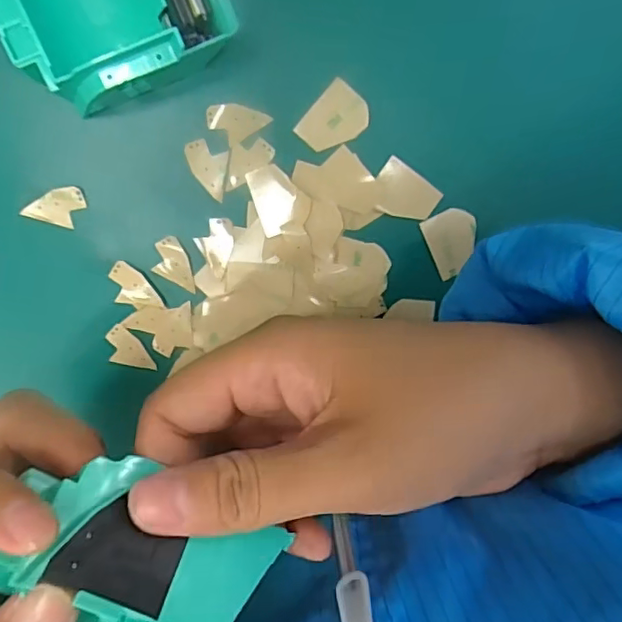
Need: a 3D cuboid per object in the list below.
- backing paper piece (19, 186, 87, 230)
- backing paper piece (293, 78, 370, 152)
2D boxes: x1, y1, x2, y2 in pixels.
[{"bbox_3d":[-0.108,-0.046,0.247,0.023,0.004,0.018,16,99,-12],"label":"backing paper piece"},{"bbox_3d":[0.010,-0.082,0.249,0.022,0.004,0.029,41,95,-11],"label":"backing paper piece"}]

